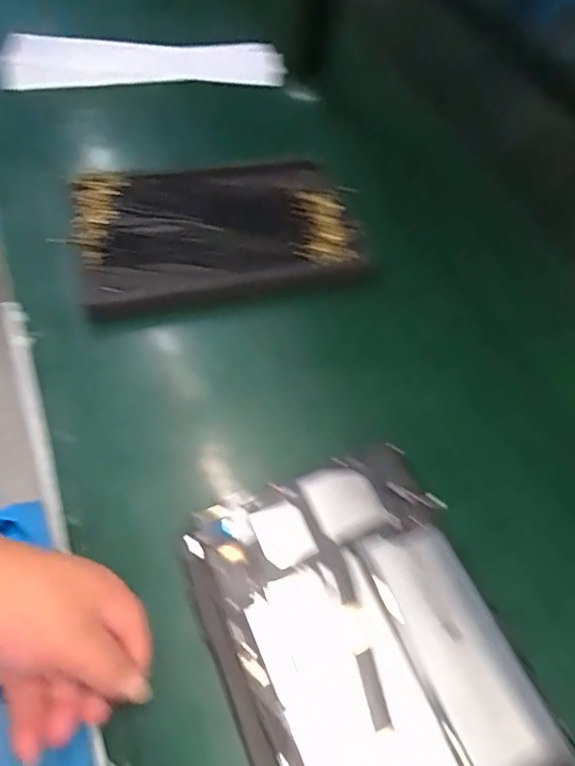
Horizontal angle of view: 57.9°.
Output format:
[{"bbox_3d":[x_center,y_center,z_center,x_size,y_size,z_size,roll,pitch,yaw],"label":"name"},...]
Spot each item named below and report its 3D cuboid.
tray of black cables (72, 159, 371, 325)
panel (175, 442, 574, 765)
[{"bbox_3d":[-0.062,-0.136,0.461,0.244,0.028,0.159,-12,61,-13],"label":"tray of black cables"},{"bbox_3d":[0.049,0.165,0.294,0.156,0.017,0.242,-19,63,-16],"label":"panel"}]

